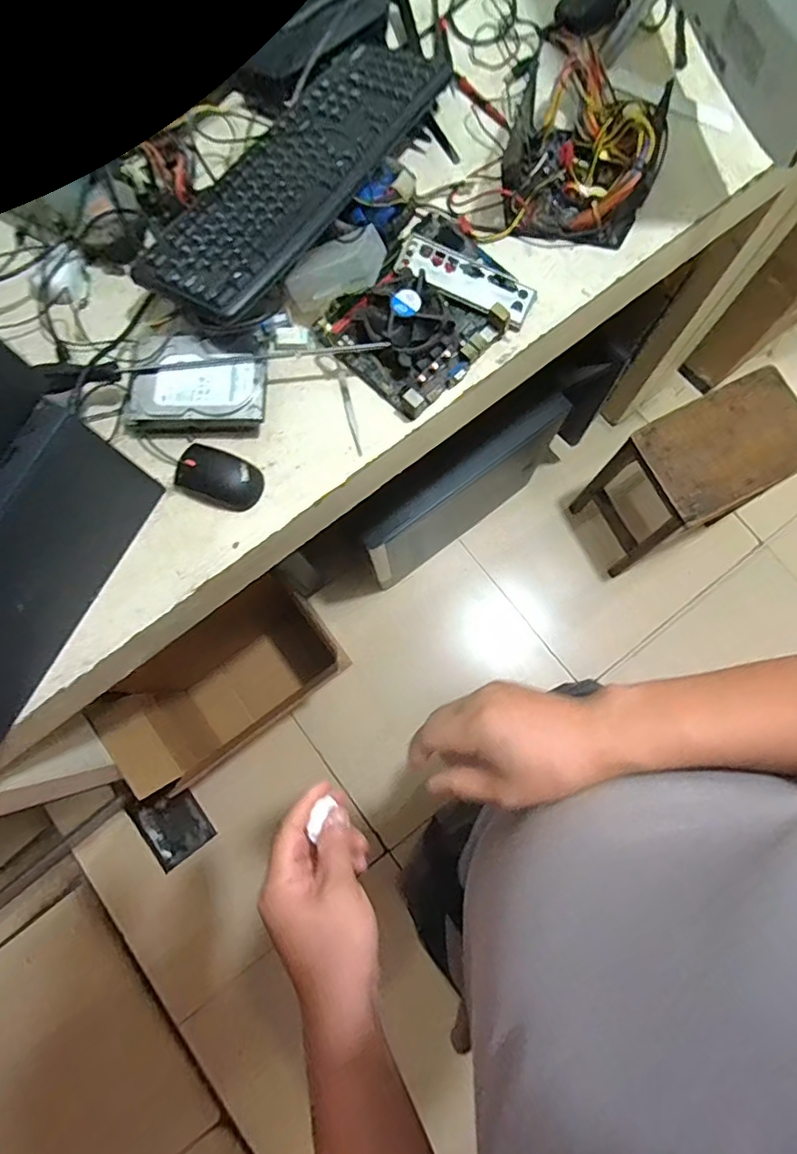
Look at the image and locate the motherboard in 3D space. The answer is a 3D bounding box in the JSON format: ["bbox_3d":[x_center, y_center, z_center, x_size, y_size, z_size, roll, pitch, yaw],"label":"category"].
[{"bbox_3d":[0.033,-0.309,0.629,0.163,0.062,0.218,43,83,9],"label":"motherboard"}]

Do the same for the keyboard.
[{"bbox_3d":[-0.104,-0.463,0.613,0.140,0.021,0.440,34,81,8],"label":"keyboard"}]

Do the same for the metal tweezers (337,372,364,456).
[{"bbox_3d":[-0.055,-0.190,0.639,0.011,0.008,0.107,-14,76,-2],"label":"metal tweezers"}]

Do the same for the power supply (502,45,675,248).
[{"bbox_3d":[0.212,-0.504,0.644,0.160,0.090,0.189,11,76,4],"label":"power supply"}]

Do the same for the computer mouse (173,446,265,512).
[{"bbox_3d":[-0.198,-0.110,0.613,0.091,0.025,0.053,19,80,5],"label":"computer mouse"}]

